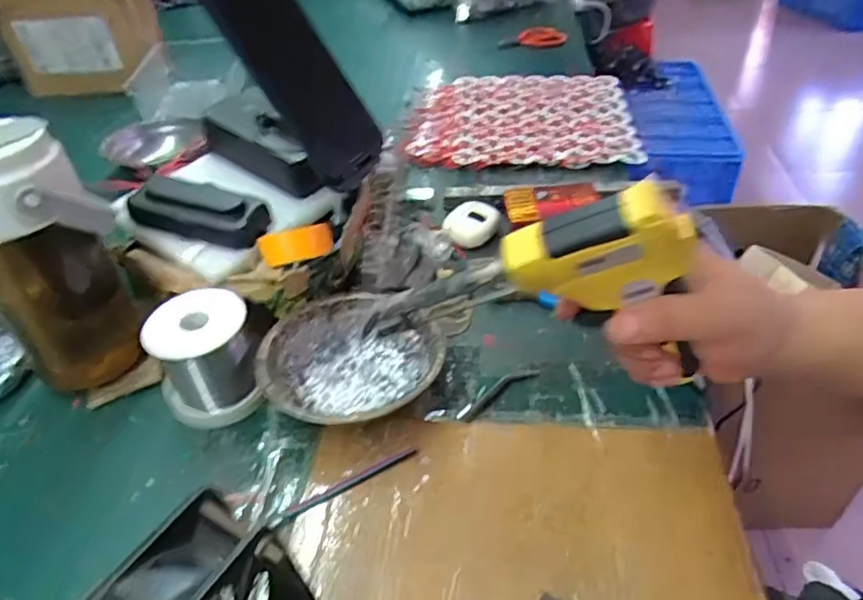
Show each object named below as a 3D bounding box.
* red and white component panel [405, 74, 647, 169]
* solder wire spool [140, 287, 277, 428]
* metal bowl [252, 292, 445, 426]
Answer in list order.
[{"bbox_3d":[0.110,-0.227,0.732,0.262,0.025,0.196,2,41,6],"label":"red and white component panel"},{"bbox_3d":[-0.158,0.036,0.431,0.079,0.067,0.082,-2,40,1],"label":"solder wire spool"},{"bbox_3d":[-0.056,0.049,0.426,0.121,0.040,0.119,-2,40,2],"label":"metal bowl"}]

